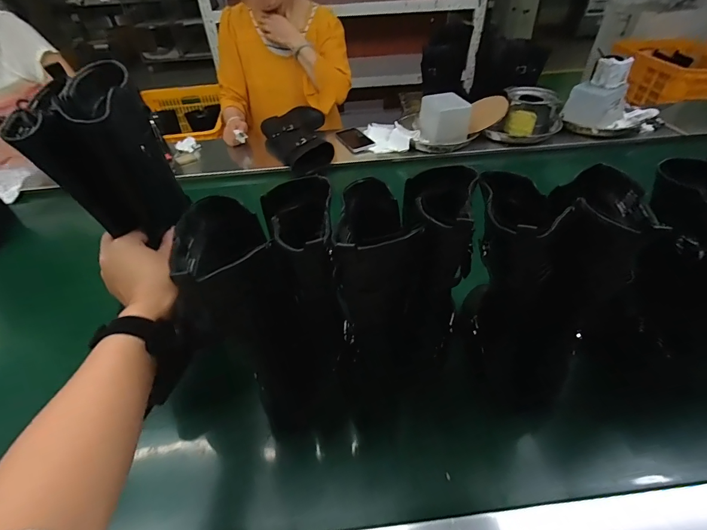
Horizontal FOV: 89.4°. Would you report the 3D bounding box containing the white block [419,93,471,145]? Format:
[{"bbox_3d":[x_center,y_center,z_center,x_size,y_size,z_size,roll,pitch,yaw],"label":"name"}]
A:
[{"bbox_3d":[0.263,-0.420,1.025,0.112,0.109,0.113,-12,43,-9],"label":"white block"}]

